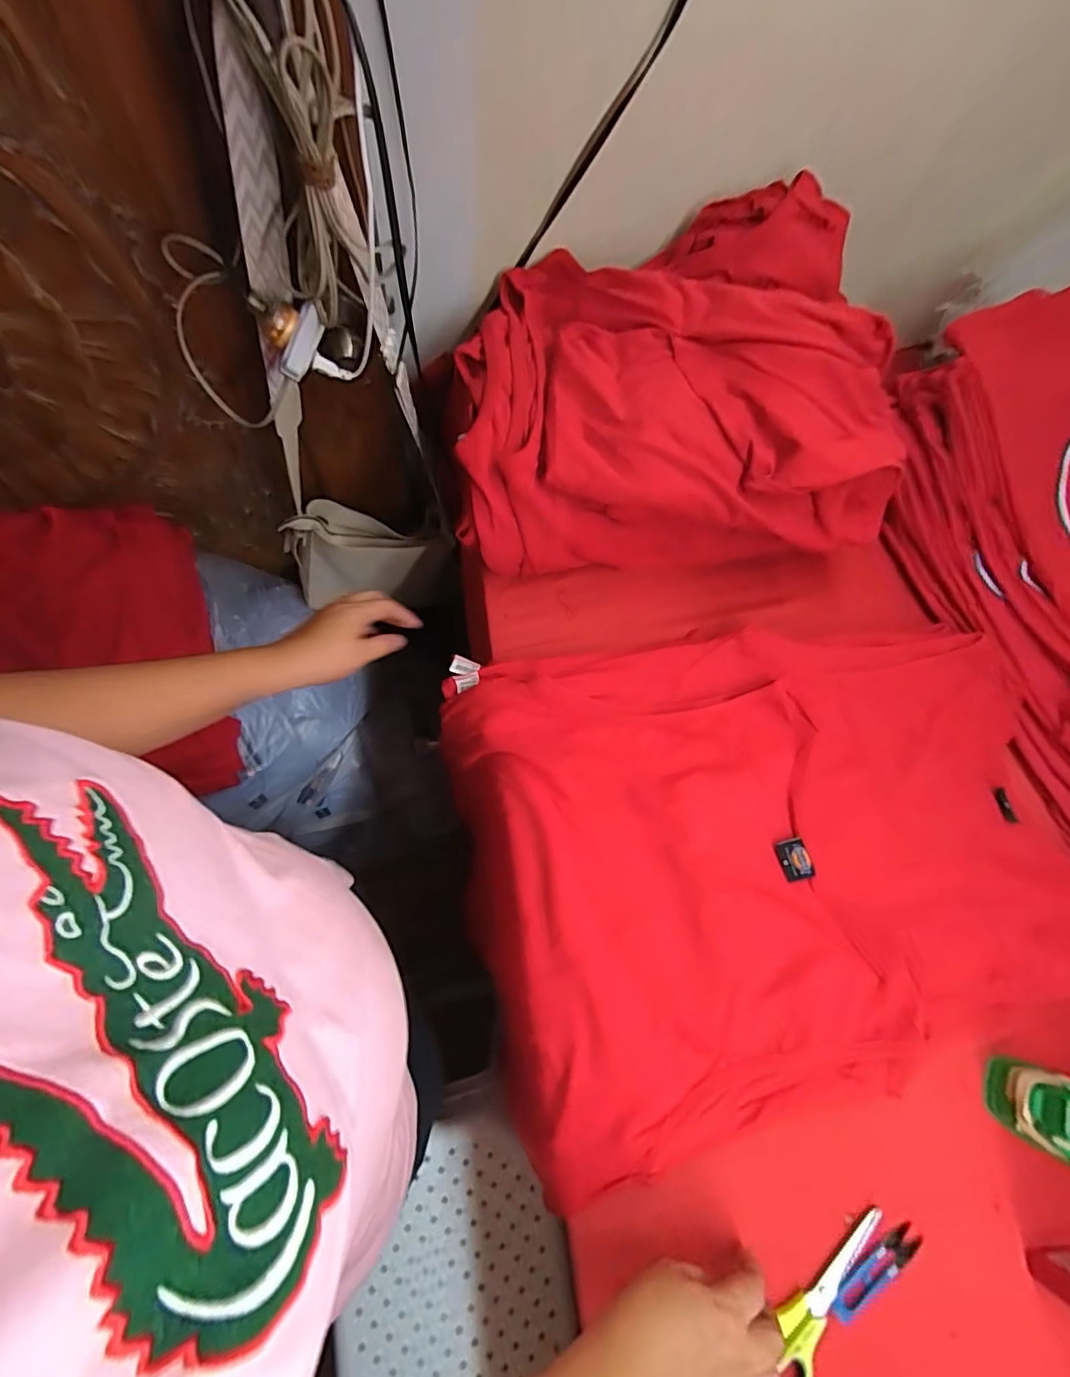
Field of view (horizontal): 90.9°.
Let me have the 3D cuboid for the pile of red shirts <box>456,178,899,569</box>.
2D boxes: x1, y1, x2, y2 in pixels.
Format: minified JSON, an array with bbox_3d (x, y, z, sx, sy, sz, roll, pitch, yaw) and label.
[{"bbox_3d":[0.156,-0.348,0.642,0.473,0.201,0.371,0,71,-4],"label":"pile of red shirts"}]

